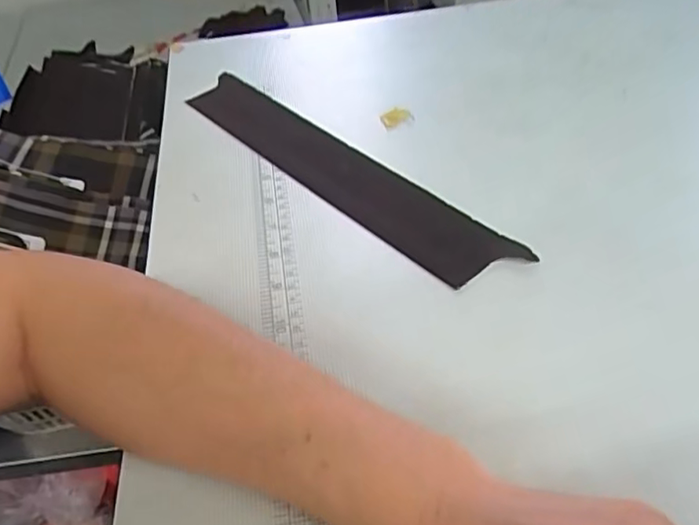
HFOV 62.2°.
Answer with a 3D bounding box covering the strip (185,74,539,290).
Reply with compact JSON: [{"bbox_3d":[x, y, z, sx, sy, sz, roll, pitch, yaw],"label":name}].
[{"bbox_3d":[-0.015,-0.067,0.398,0.049,0.010,0.294,-36,52,-26],"label":"strip"}]

